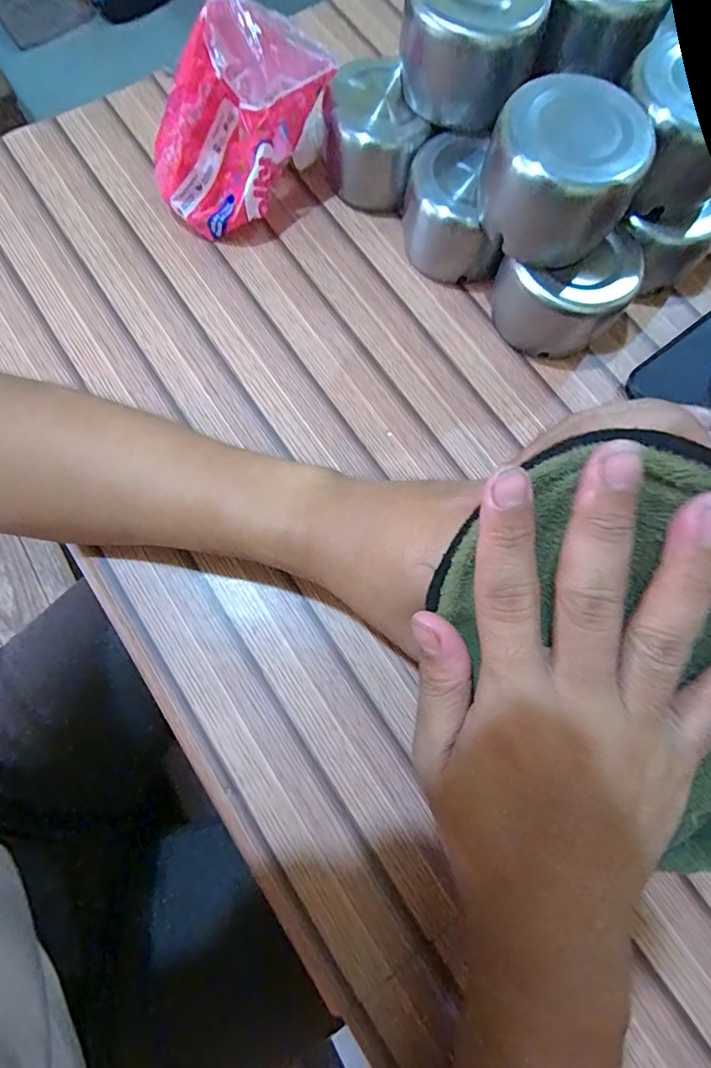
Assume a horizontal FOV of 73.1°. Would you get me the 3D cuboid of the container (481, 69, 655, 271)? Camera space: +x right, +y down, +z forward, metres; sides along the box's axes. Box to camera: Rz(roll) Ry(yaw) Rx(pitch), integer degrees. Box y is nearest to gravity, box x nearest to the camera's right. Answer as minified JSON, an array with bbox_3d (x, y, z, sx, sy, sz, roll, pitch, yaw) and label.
[{"bbox_3d":[0.114,-0.201,0.269,0.078,0.058,0.063,23,76,3],"label":"container"}]

